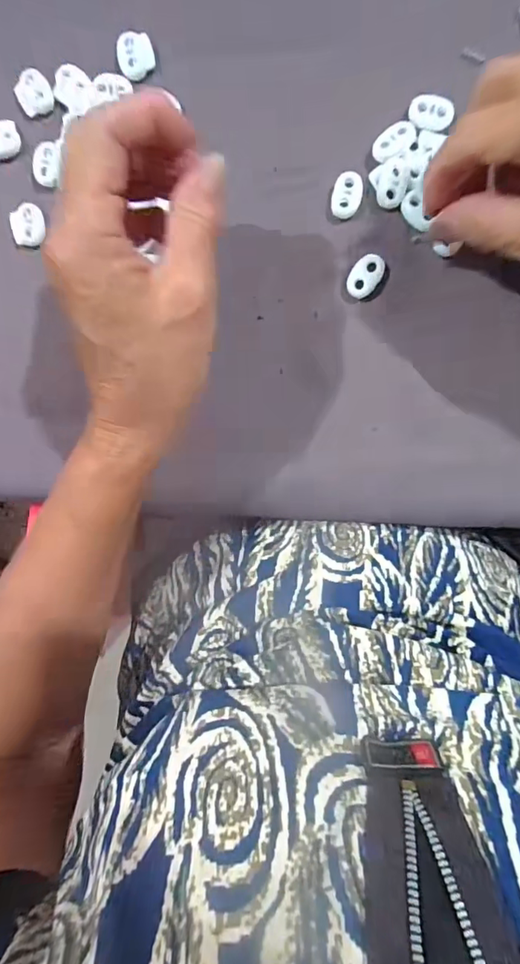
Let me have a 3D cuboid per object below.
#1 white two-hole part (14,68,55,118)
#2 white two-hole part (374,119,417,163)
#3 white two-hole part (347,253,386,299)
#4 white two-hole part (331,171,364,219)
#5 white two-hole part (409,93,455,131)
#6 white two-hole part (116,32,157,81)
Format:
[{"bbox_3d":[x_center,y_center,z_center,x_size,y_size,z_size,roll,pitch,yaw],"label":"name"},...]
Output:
[{"bbox_3d":[-0.124,-0.213,0.259,0.020,0.006,0.021,0,95,5],"label":"white two-hole part"},{"bbox_3d":[0.069,-0.175,0.241,0.023,0.004,0.014,-36,91,7],"label":"white two-hole part"},{"bbox_3d":[0.056,-0.109,0.247,0.016,0.006,0.023,33,97,2],"label":"white two-hole part"},{"bbox_3d":[0.046,-0.151,0.248,0.015,0.004,0.021,9,96,4],"label":"white two-hole part"},{"bbox_3d":[0.087,-0.188,0.238,0.021,0.004,0.016,8,96,5],"label":"white two-hole part"},{"bbox_3d":[-0.066,-0.229,0.252,0.020,0.005,0.021,0,95,5],"label":"white two-hole part"}]

